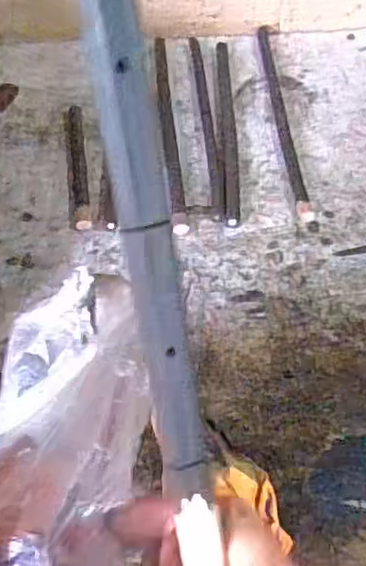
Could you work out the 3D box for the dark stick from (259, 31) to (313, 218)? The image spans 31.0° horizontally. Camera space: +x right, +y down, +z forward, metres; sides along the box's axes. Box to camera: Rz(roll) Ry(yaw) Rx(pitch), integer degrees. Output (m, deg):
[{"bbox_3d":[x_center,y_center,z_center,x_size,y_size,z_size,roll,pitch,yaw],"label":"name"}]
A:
[{"bbox_3d":[0.115,-0.201,0.769,0.017,0.019,0.348,0,49,-5],"label":"dark stick"}]

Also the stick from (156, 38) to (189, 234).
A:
[{"bbox_3d":[-0.017,-0.181,0.751,0.016,0.013,0.339,-2,50,-6],"label":"stick"}]

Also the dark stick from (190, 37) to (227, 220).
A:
[{"bbox_3d":[0.029,-0.188,0.756,0.017,0.014,0.312,-1,50,-5],"label":"dark stick"}]

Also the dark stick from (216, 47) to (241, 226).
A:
[{"bbox_3d":[0.052,-0.181,0.751,0.016,0.014,0.315,2,49,-3],"label":"dark stick"}]

